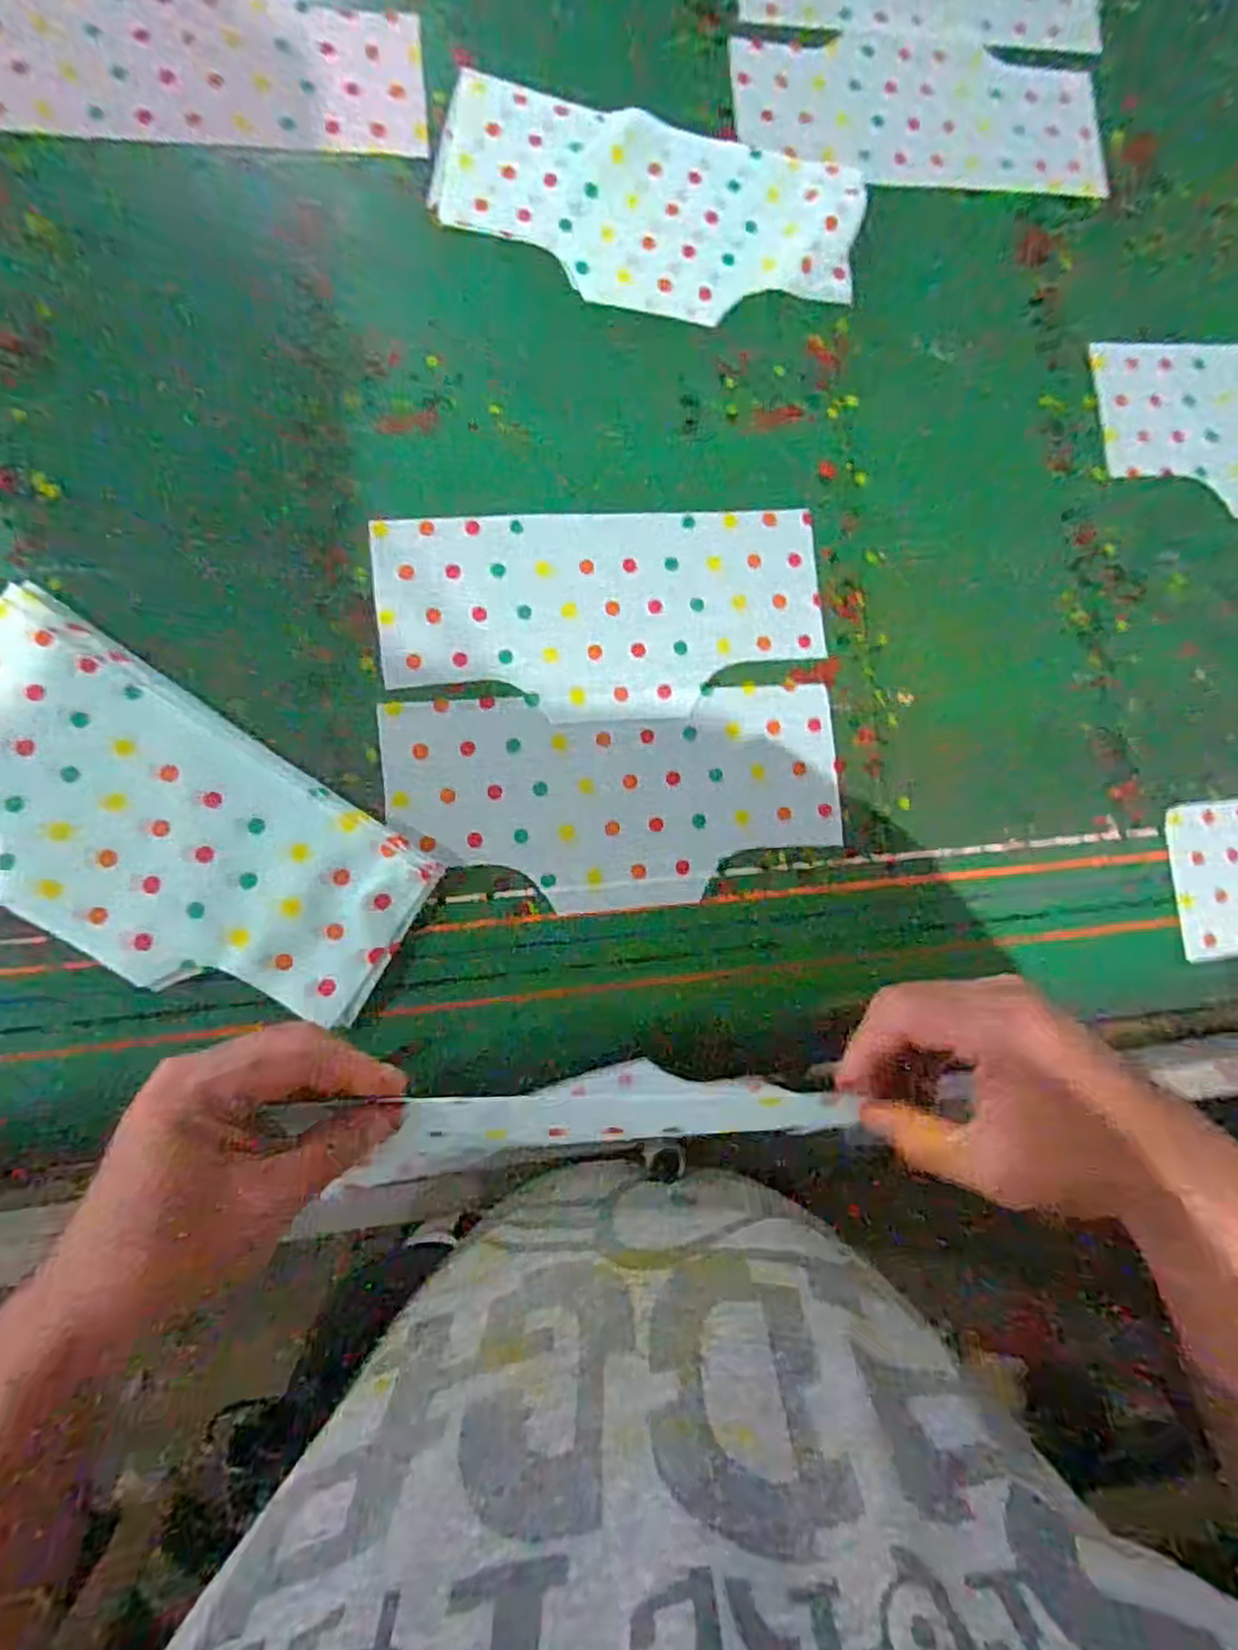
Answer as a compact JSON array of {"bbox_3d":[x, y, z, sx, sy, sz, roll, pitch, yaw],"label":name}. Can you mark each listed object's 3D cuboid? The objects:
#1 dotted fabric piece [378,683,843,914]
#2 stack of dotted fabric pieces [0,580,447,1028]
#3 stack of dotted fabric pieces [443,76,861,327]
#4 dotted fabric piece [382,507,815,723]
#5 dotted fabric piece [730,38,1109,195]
[{"bbox_3d":[0.003,-0.017,0.467,0.279,0.008,0.131,-4,84,-8],"label":"dotted fabric piece"},{"bbox_3d":[-0.259,0.002,0.421,0.289,0.018,0.139,35,81,-2],"label":"stack of dotted fabric pieces"},{"bbox_3d":[0.025,-0.418,0.512,0.282,0.013,0.145,7,83,-7],"label":"stack of dotted fabric pieces"},{"bbox_3d":[-0.005,-0.135,0.479,0.281,0.008,0.133,-5,84,-8],"label":"dotted fabric piece"},{"bbox_3d":[0.229,-0.526,0.558,0.293,0.016,0.114,-5,84,-8],"label":"dotted fabric piece"}]

